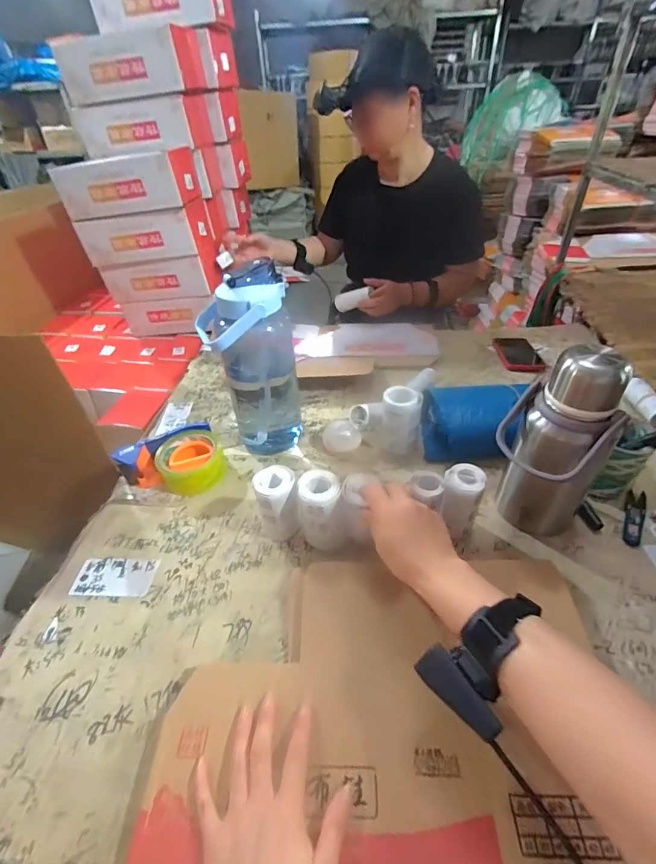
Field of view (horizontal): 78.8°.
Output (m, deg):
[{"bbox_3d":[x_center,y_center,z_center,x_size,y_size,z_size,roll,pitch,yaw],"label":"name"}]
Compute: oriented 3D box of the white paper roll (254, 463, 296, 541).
[{"bbox_3d":[-0.062,0.095,0.509,0.045,0.098,0.047,-2,40,2],"label":"white paper roll"}]

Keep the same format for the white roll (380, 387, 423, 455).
[{"bbox_3d":[0.112,-0.010,0.622,0.058,0.101,0.061,-2,40,2],"label":"white roll"}]

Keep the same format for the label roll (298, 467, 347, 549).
[{"bbox_3d":[-0.006,0.102,0.498,0.051,0.097,0.058,-8,40,-6],"label":"label roll"}]

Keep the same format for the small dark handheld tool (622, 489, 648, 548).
[{"bbox_3d":[0.405,0.111,0.526,0.023,0.007,0.106,22,46,27],"label":"small dark handheld tool"}]

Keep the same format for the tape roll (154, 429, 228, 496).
[{"bbox_3d":[-0.209,0.045,0.618,0.098,0.050,0.099,-2,40,2],"label":"tape roll"}]

